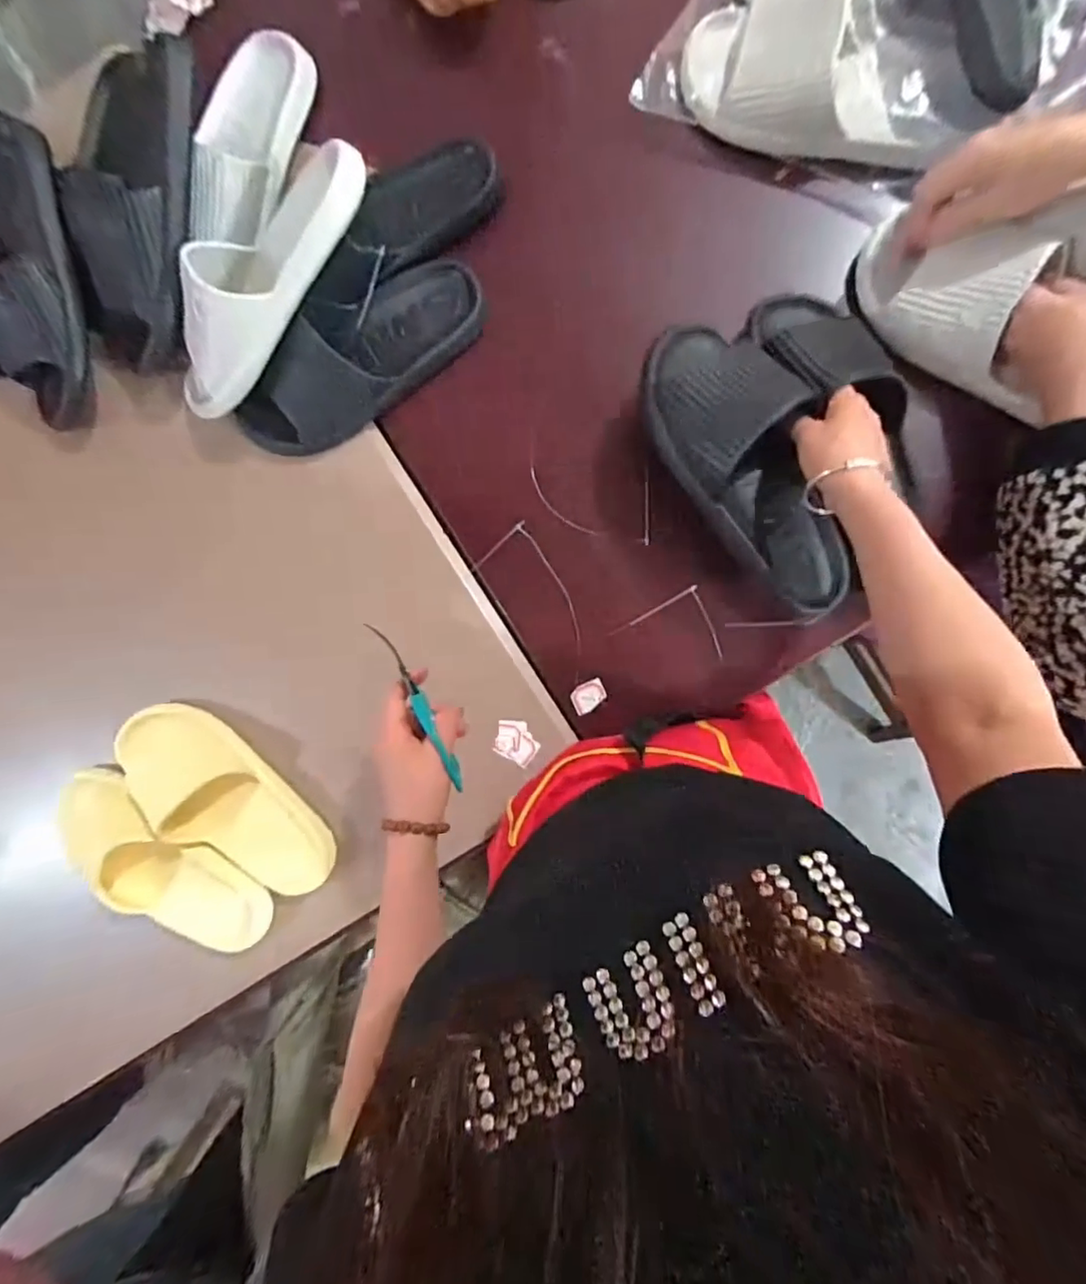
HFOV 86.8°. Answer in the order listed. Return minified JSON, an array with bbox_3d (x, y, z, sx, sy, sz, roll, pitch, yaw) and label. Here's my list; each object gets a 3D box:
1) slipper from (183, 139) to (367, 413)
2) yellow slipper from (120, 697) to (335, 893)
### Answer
[{"bbox_3d":[-0.267,-0.331,0.524,0.115,0.070,0.262,40,96,5],"label":"slipper"},{"bbox_3d":[-0.328,0.165,0.588,0.249,0.050,0.101,42,96,5],"label":"yellow slipper"}]

